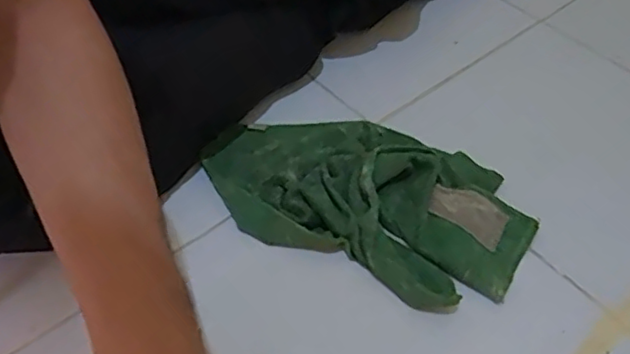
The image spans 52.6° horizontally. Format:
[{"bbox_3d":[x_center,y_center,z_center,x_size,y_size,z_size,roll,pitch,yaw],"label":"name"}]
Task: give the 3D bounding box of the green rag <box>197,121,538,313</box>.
[{"bbox_3d":[0.044,0.007,0.597,0.309,0.045,0.173,23,53,15],"label":"green rag"}]

